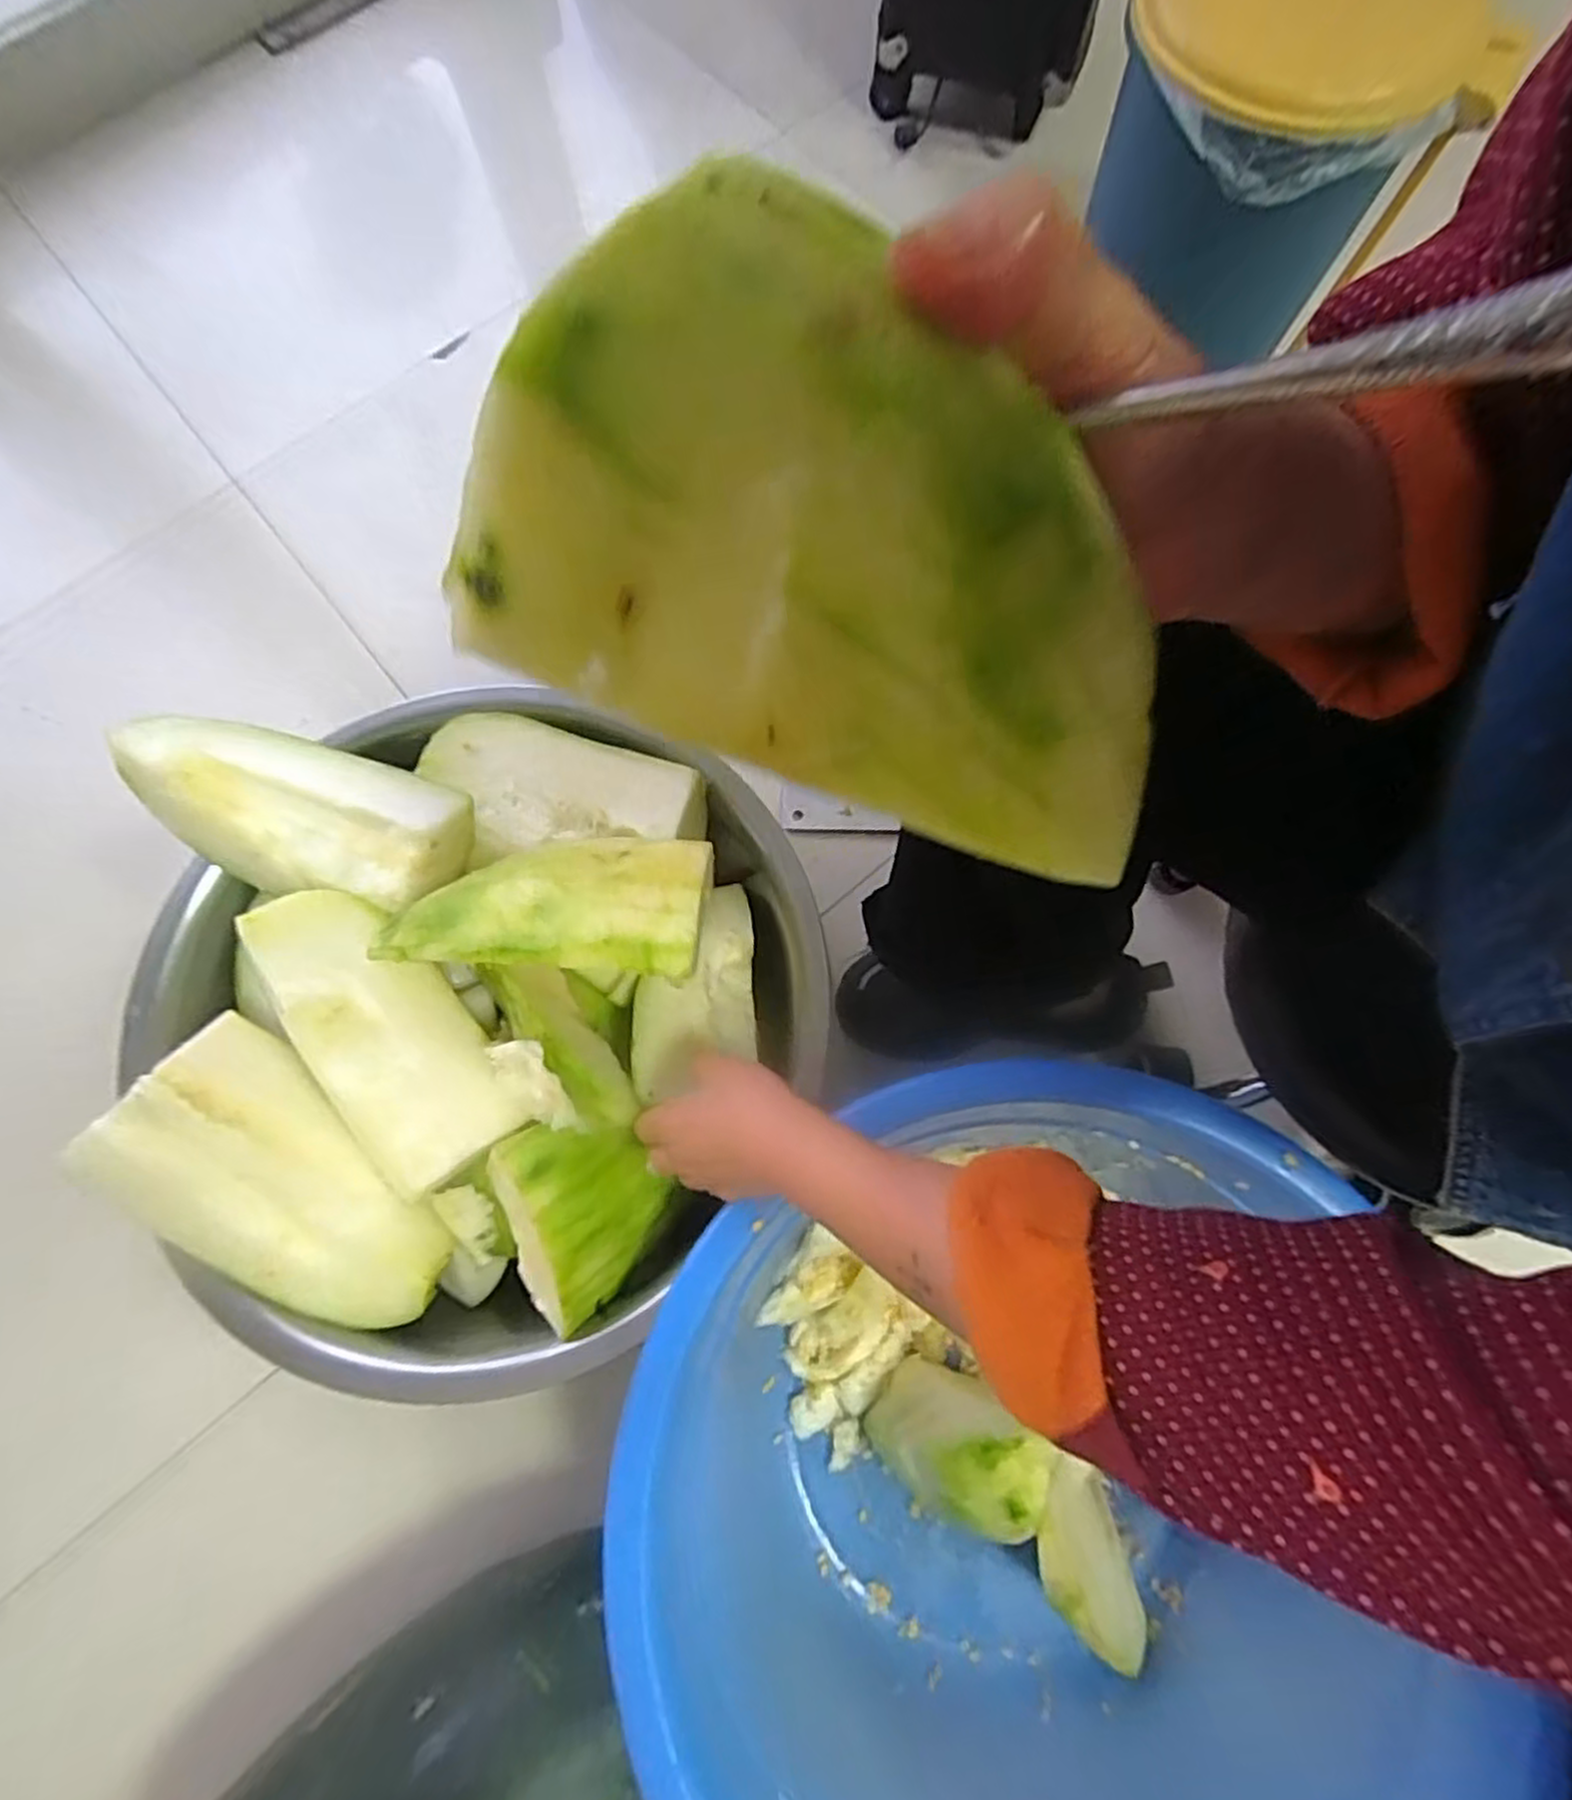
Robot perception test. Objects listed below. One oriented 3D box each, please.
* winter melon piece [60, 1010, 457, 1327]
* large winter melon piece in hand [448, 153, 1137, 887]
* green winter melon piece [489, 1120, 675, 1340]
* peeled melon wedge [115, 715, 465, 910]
[{"bbox_3d":[-0.337,0.199,0.532,0.230,0.073,0.114,42,95,-9],"label":"winter melon piece"},{"bbox_3d":[0.016,-0.061,0.142,0.128,0.042,0.081,23,116,-9],"label":"large winter melon piece in hand"},{"bbox_3d":[-0.132,0.206,0.507,0.096,0.057,0.125,-19,75,-4],"label":"green winter melon piece"},{"bbox_3d":[-0.352,-0.067,0.562,0.224,0.068,0.111,10,75,4],"label":"peeled melon wedge"}]

